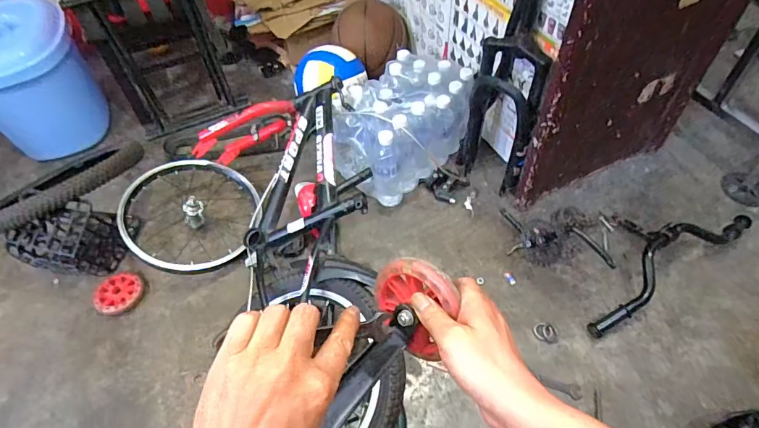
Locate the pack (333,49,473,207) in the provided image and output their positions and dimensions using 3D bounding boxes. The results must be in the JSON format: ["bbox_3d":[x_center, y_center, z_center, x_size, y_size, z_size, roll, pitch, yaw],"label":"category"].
[{"bbox_3d":[0.058,-0.226,1.152,0.364,0.216,0.231,-37,60,-21],"label":"pack"}]

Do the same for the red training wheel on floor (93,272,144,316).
[{"bbox_3d":[-0.595,0.183,1.011,0.092,0.029,0.103,30,61,23],"label":"red training wheel on floor"}]

